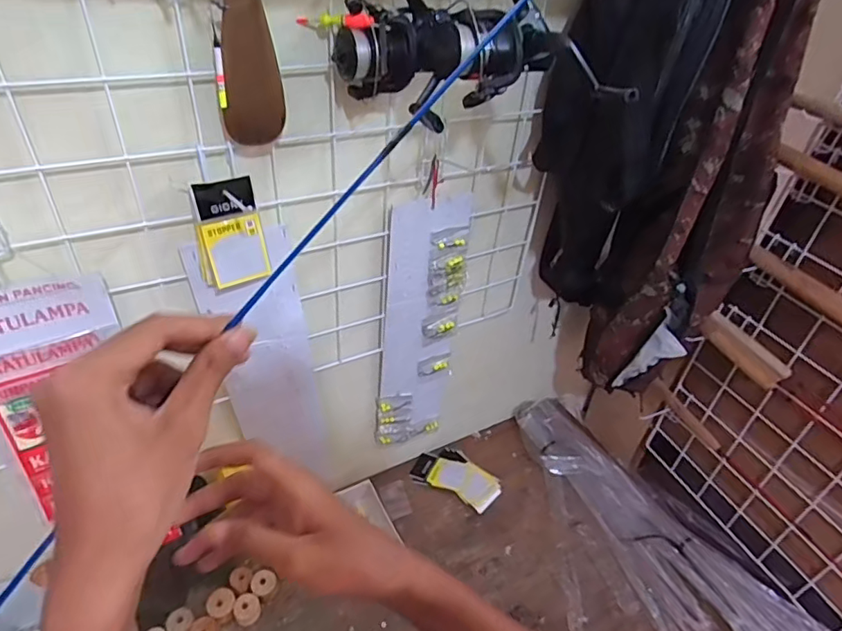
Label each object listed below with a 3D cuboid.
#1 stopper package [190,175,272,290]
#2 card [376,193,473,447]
[{"bbox_3d":[-0.173,-0.075,0.485,0.055,0.094,0.017,-16,29,-26],"label":"stopper package"},{"bbox_3d":[0.000,0.028,0.711,0.107,0.394,0.021,-10,41,-18],"label":"card"}]

